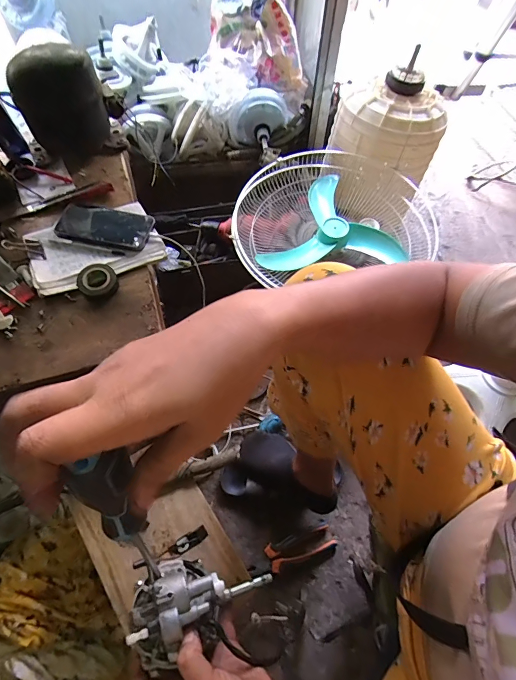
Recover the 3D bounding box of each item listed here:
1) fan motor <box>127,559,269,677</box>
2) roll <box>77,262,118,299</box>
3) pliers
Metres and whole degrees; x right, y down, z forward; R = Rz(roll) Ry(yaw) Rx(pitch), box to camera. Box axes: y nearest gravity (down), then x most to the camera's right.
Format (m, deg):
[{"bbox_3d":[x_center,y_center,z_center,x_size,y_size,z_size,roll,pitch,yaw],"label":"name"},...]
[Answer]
[{"bbox_3d":[-0.055,0.254,0.353,0.129,0.070,0.083,-9,60,-8],"label":"fan motor"},{"bbox_3d":[-0.259,-0.098,0.593,0.066,0.021,0.057,17,60,8],"label":"roll"},{"bbox_3d":[0.065,0.392,0.681,0.161,0.013,0.050,-13,60,-10],"label":"pliers"}]

